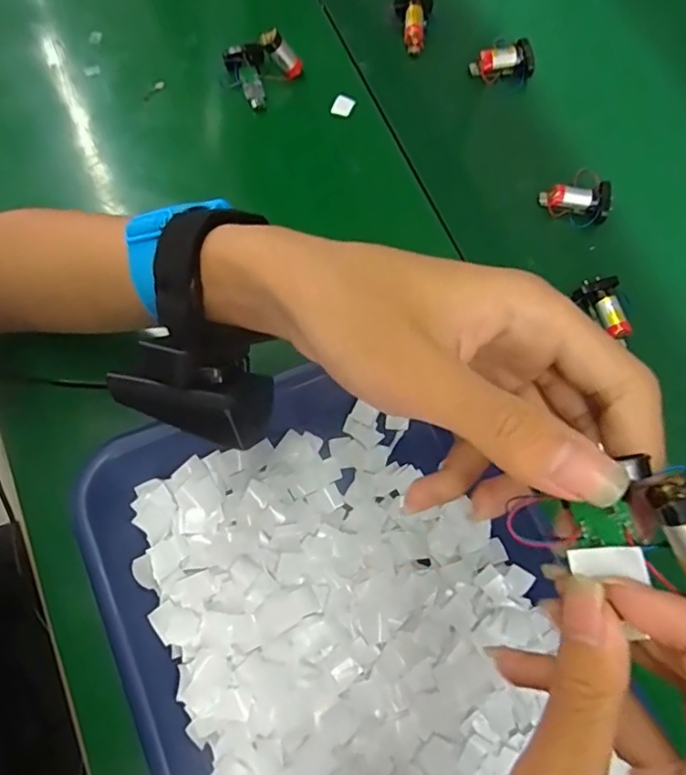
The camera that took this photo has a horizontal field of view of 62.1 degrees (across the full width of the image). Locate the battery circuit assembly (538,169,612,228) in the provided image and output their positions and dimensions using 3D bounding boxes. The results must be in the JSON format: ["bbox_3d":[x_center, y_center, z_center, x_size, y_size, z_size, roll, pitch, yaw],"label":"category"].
[{"bbox_3d":[0.181,-0.147,0.441,0.050,0.028,0.030,8,73,0],"label":"battery circuit assembly"}]

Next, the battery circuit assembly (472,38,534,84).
[{"bbox_3d":[0.136,-0.276,0.485,0.051,0.021,0.024,-11,71,-5],"label":"battery circuit assembly"}]

